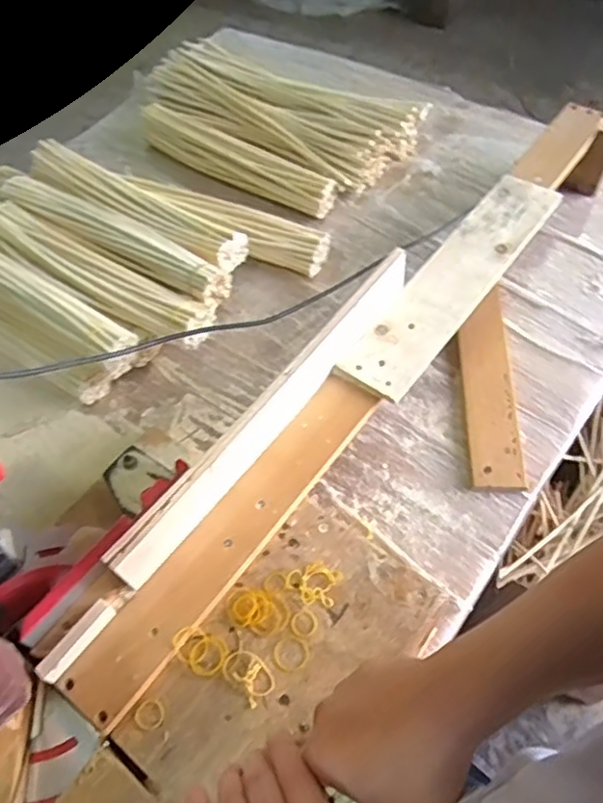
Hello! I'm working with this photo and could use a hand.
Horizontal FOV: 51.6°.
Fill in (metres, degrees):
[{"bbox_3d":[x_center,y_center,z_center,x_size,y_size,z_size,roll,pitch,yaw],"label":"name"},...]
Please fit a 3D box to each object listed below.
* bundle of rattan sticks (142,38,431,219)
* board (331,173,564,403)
[{"bbox_3d":[-0.075,-0.475,1.056,0.491,0.078,0.248,29,64,21],"label":"bundle of rattan sticks"},{"bbox_3d":[0.178,-0.144,0.706,0.081,0.012,0.366,32,65,23],"label":"board"}]

